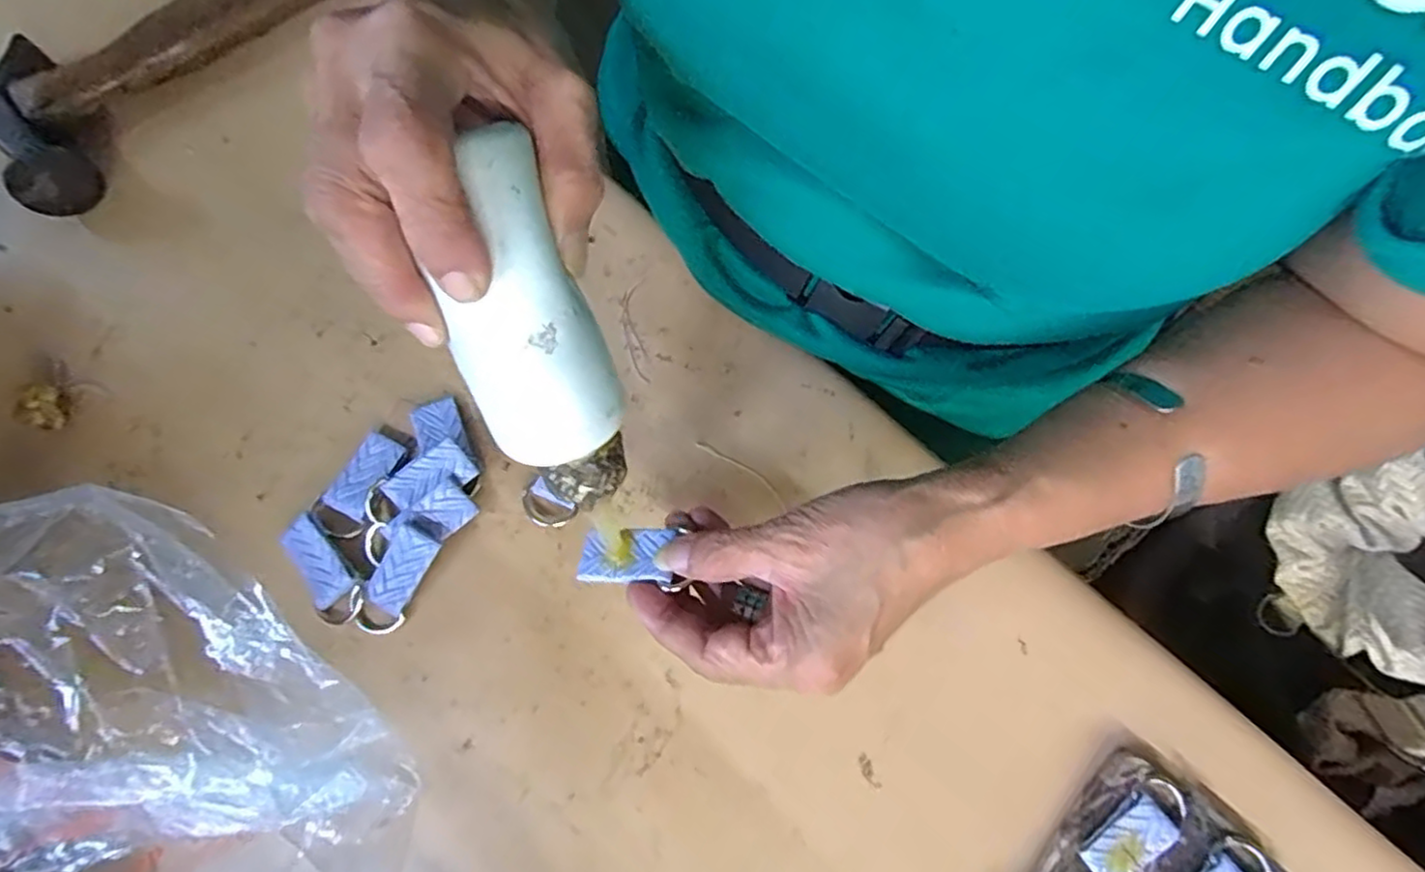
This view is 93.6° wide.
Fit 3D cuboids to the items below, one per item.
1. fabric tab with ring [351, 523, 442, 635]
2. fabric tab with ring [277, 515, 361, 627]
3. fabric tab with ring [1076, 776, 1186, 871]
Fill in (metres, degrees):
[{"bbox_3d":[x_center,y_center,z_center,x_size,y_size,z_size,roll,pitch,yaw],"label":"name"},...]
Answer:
[{"bbox_3d":[-0.134,0.060,0.282,0.022,0.005,0.048,34,93,7],"label":"fabric tab with ring"},{"bbox_3d":[-0.166,0.057,0.282,0.022,0.009,0.046,-39,79,-11],"label":"fabric tab with ring"},{"bbox_3d":[0.169,0.158,0.266,0.048,0.006,0.024,-40,80,-11],"label":"fabric tab with ring"}]

